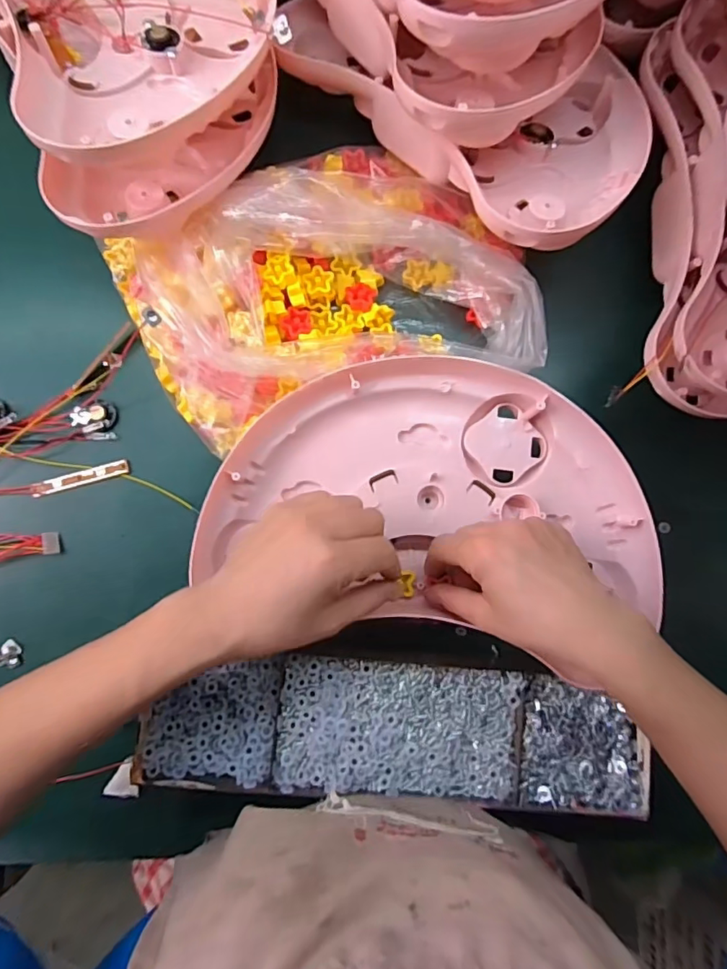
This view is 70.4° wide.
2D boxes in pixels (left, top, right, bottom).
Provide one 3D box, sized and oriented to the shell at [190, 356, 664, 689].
[{"bbox_3d":[0.051,0.007,0.397,0.331,0.038,0.199,5,83,-2],"label":"shell"}]

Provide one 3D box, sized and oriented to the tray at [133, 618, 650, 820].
[{"bbox_3d":[0.030,0.174,0.398,0.372,0.036,0.123,5,83,-4],"label":"tray"}]

